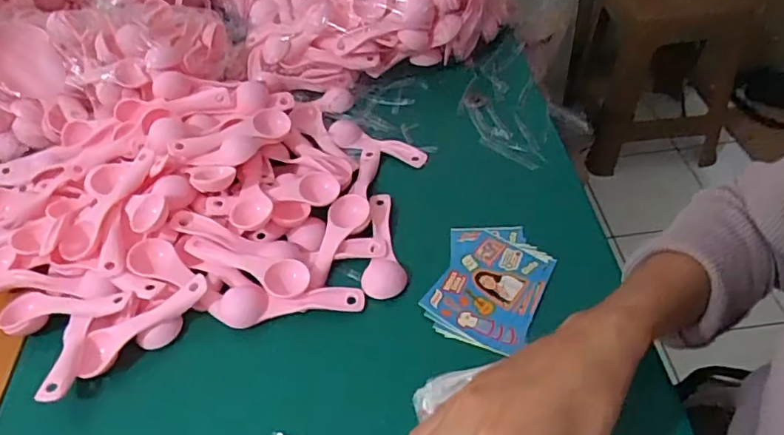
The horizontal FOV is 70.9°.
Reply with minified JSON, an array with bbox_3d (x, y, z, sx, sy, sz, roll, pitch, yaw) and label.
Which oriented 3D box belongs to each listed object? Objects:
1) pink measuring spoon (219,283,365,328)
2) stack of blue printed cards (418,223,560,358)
[{"bbox_3d":[-0.079,0.067,0.435,0.113,0.013,0.030,-2,48,3],"label":"pink measuring spoon"},{"bbox_3d":[0.076,0.049,0.435,0.083,0.009,0.110,17,52,19],"label":"stack of blue printed cards"}]

